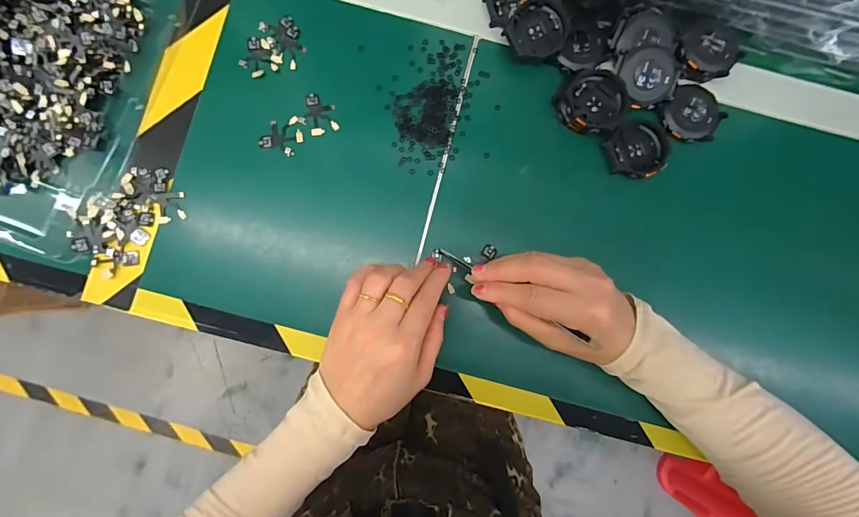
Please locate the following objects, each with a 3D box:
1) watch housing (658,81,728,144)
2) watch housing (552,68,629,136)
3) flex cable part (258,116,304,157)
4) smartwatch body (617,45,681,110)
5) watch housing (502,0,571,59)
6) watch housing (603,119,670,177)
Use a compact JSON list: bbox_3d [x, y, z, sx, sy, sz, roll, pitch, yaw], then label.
[{"bbox_3d":[0.224,-0.122,0.330,0.048,0.009,0.048,0,84,-2],"label":"watch housing"},{"bbox_3d":[0.136,-0.131,0.325,0.055,0.018,0.053,0,84,-2],"label":"watch housing"},{"bbox_3d":[-0.122,-0.104,0.322,0.033,0.004,0.033,17,84,0],"label":"flex cable part"},{"bbox_3d":[0.184,-0.152,0.320,0.049,0.010,0.045,-12,85,-3],"label":"smartwatch body"},{"bbox_3d":[0.091,-0.191,0.329,0.047,0.021,0.047,31,84,1],"label":"watch housing"},{"bbox_3d":[0.177,-0.093,0.328,0.054,0.008,0.049,-14,85,-3],"label":"watch housing"}]

